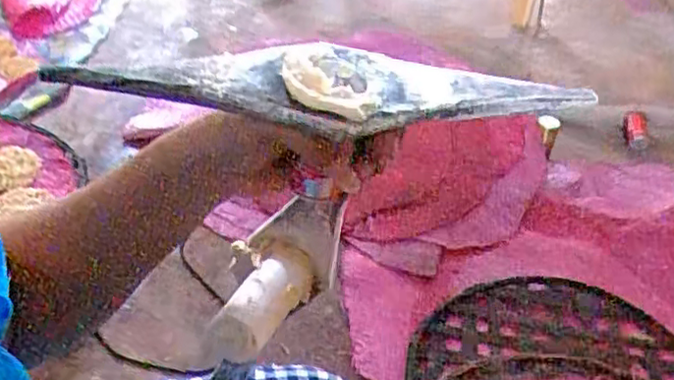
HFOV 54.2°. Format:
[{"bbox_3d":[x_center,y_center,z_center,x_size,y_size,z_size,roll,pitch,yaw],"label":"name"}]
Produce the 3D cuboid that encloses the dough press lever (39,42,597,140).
[{"bbox_3d":[0.005,-0.054,0.343,0.278,0.024,0.061,-1,42,-16],"label":"dough press lever"}]

